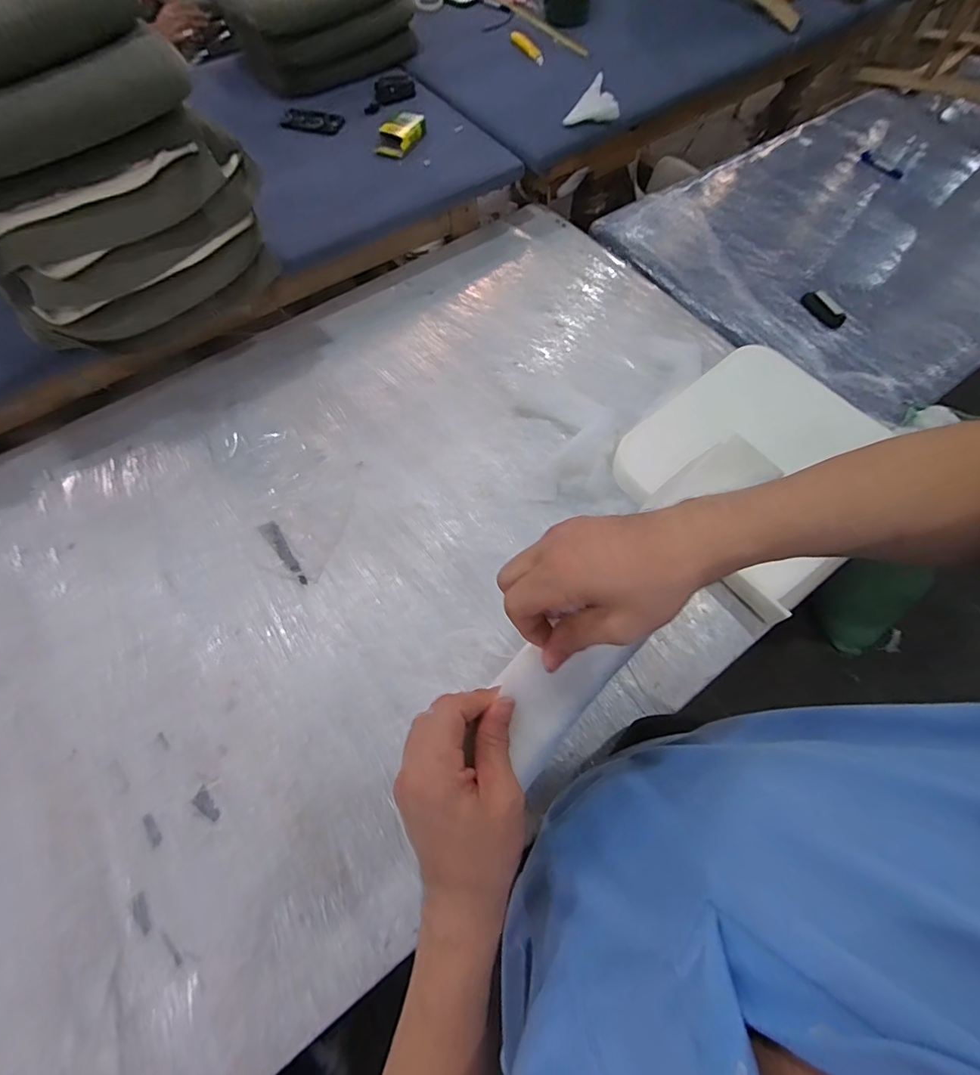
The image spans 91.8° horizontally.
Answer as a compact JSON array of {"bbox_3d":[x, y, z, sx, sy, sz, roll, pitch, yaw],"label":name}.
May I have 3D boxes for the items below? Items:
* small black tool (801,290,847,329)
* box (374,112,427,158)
[{"bbox_3d":[0.780,-0.534,1.108,0.067,0.010,0.111,-20,66,-7],"label":"small black tool"},{"bbox_3d":[-0.227,-1.036,1.220,0.088,0.041,0.147,29,68,13],"label":"box"}]

